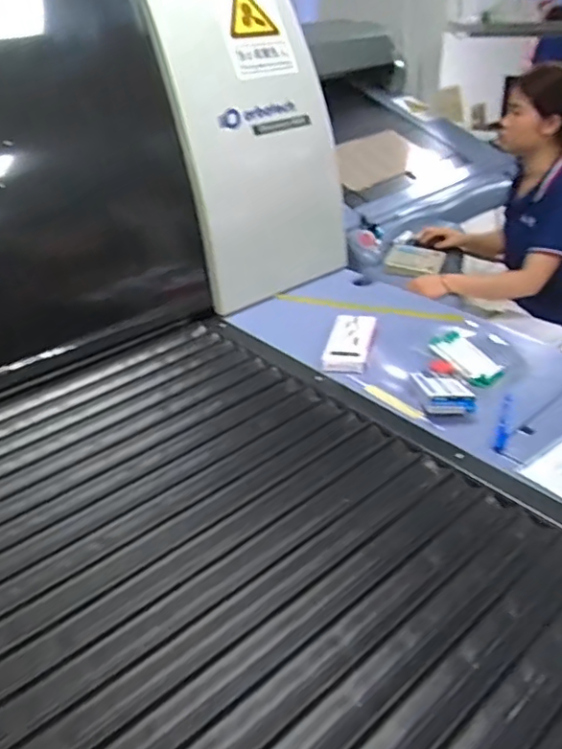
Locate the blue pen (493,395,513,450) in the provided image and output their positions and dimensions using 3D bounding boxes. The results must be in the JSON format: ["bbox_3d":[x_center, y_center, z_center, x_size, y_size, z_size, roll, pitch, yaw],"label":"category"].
[{"bbox_3d":[0.325,0.069,0.850,0.014,0.012,0.121,11,48,22],"label":"blue pen"}]

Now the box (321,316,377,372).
[{"bbox_3d":[0.124,-0.059,1.038,0.081,0.027,0.167,3,33,12],"label":"box"}]

